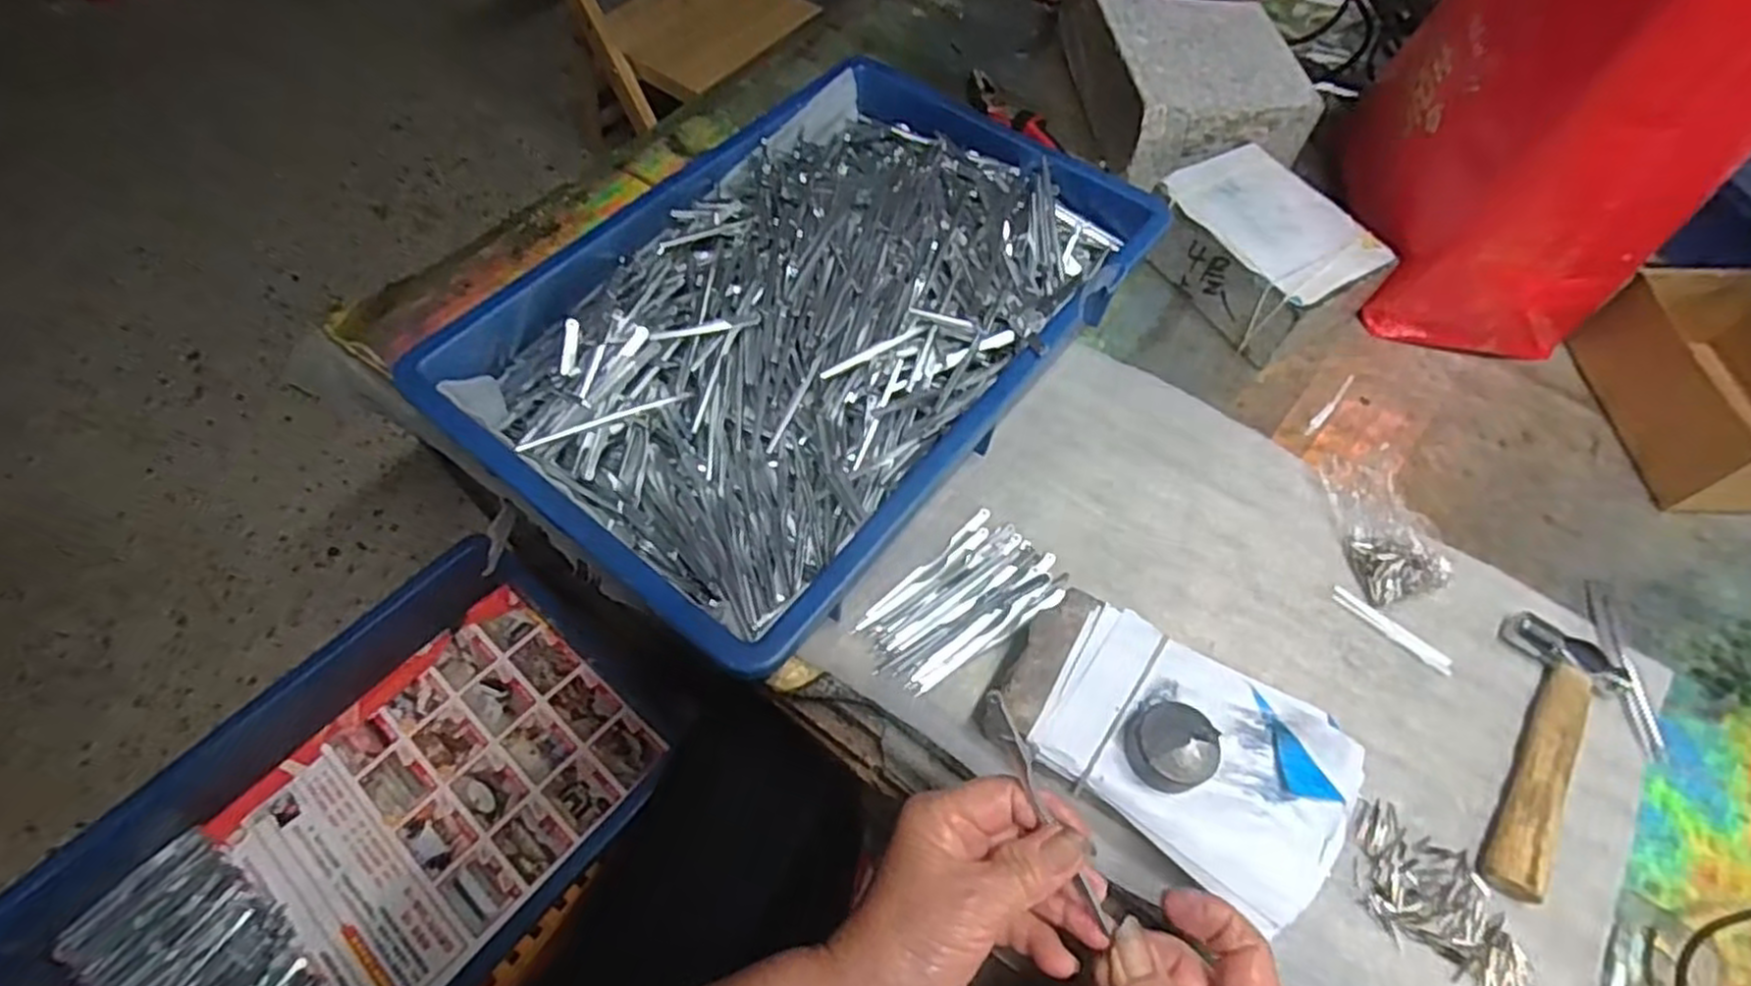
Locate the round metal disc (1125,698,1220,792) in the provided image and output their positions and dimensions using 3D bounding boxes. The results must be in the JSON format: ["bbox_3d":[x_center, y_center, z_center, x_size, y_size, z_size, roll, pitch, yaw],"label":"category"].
[{"bbox_3d":[0.143,0.123,0.376,0.038,0.019,0.038,2,59,-3],"label":"round metal disc"}]

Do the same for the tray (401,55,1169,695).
[{"bbox_3d":[-0.041,-0.113,0.516,0.287,0.081,0.425,35,63,17],"label":"tray"}]

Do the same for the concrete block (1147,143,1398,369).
[{"bbox_3d":[0.287,-0.182,0.582,0.111,0.069,0.147,-31,66,-20],"label":"concrete block"}]

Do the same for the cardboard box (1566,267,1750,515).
[{"bbox_3d":[0.576,-0.068,0.522,0.117,0.071,0.164,-1,59,-4],"label":"cardboard box"}]

